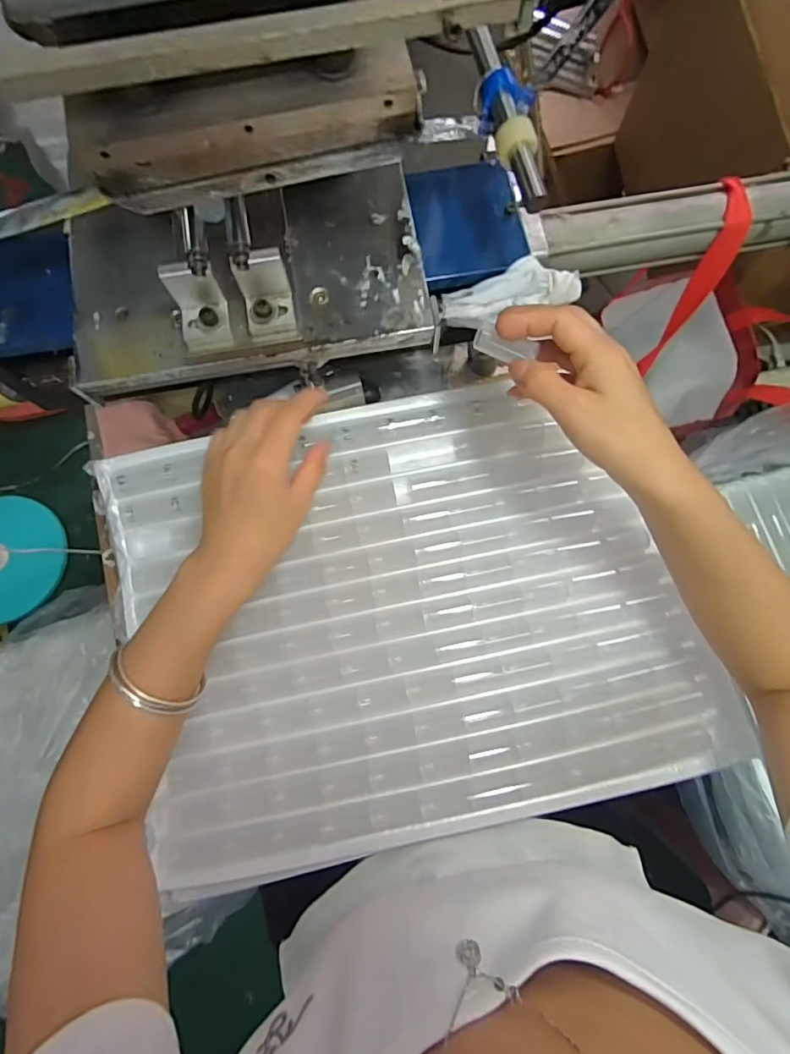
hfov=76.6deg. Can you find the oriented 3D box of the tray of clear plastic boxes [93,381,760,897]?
[{"bbox_3d":[0.008,0.065,0.403,0.436,0.027,0.335,-14,82,0],"label":"tray of clear plastic boxes"}]

